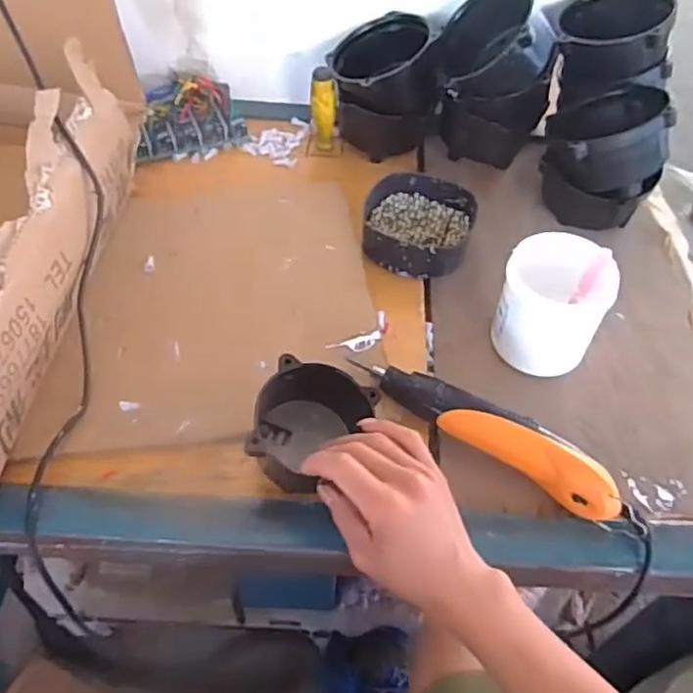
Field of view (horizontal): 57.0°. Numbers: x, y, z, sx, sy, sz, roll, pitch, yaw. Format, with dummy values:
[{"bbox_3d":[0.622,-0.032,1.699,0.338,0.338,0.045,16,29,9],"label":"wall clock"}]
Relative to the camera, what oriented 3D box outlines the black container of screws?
[{"bbox_3d":[0.078,-0.133,0.714,0.119,0.050,0.124,16,52,9],"label":"black container of screws"}]

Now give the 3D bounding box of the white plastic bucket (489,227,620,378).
[{"bbox_3d":[0.191,-0.034,0.608,0.098,0.110,0.087,24,54,15],"label":"white plastic bucket"}]

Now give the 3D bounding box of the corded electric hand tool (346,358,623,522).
[{"bbox_3d":[0.116,0.071,0.556,0.254,0.046,0.042,28,55,18],"label":"corded electric hand tool"}]

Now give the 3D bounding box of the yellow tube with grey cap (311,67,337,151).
[{"bbox_3d":[-0.029,-0.295,0.802,0.031,0.105,0.033,4,51,-1],"label":"yellow tube with grey cap"}]

